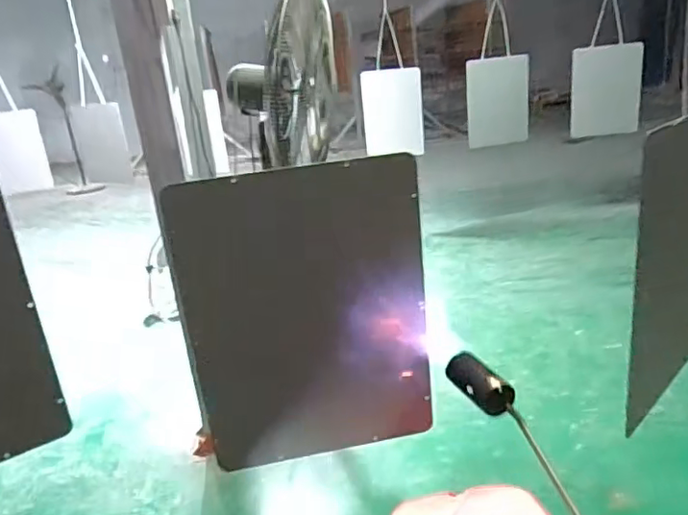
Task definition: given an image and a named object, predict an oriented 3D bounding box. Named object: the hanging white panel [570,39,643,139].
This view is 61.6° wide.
[{"bbox_3d":[0.132,-0.084,0.292,0.032,0.044,0.005,4,27,28],"label":"hanging white panel"}]

